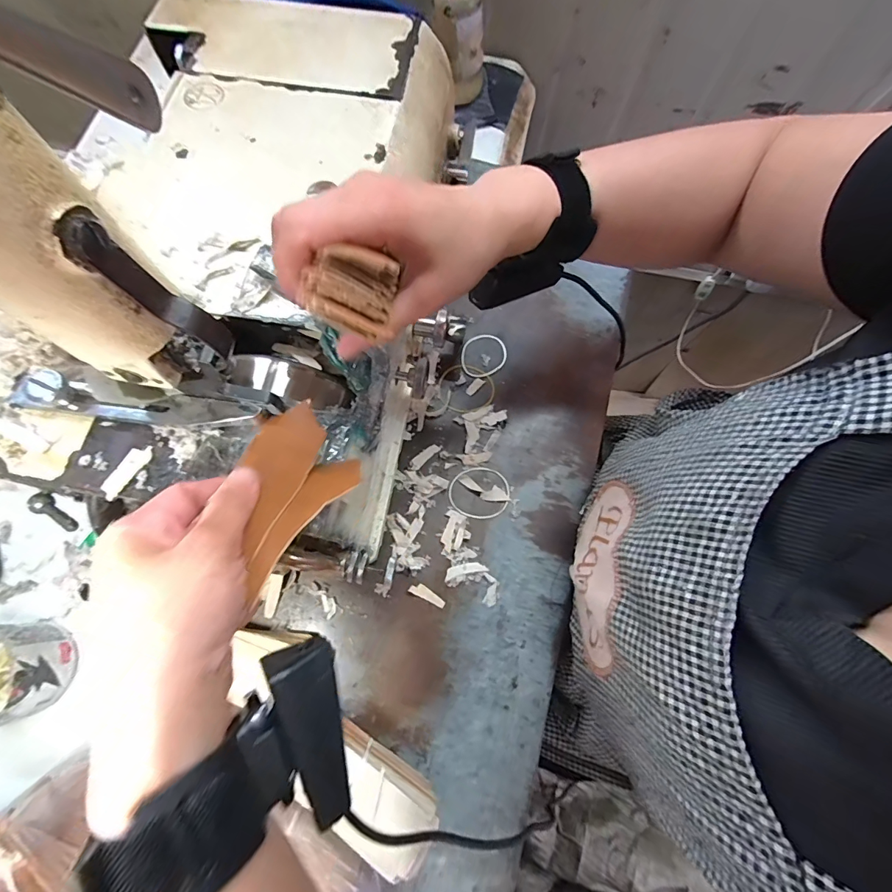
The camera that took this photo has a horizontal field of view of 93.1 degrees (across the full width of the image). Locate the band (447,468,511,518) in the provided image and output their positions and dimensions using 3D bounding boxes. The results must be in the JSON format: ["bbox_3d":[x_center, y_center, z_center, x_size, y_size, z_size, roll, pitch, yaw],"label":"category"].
[{"bbox_3d":[0.031,0.042,0.388,0.056,0.004,0.048,13,74,2],"label":"band"}]

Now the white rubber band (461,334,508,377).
[{"bbox_3d":[0.039,-0.095,0.437,0.045,0.006,0.052,27,75,6],"label":"white rubber band"}]

